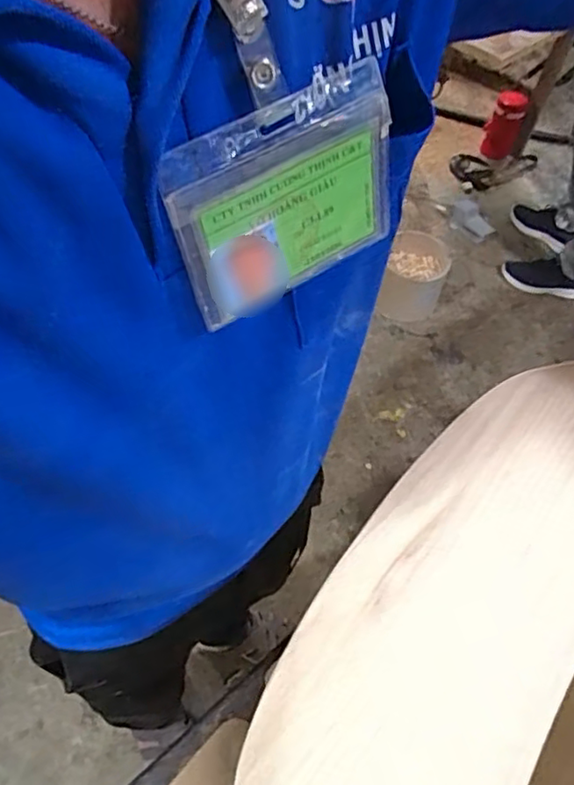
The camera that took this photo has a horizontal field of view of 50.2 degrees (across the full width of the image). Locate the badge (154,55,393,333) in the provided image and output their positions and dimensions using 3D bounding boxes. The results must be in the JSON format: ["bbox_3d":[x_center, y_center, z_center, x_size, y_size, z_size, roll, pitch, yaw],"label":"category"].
[{"bbox_3d":[0.001,-0.077,0.252,0.101,0.084,0.006,-31,53,-15],"label":"badge"}]

